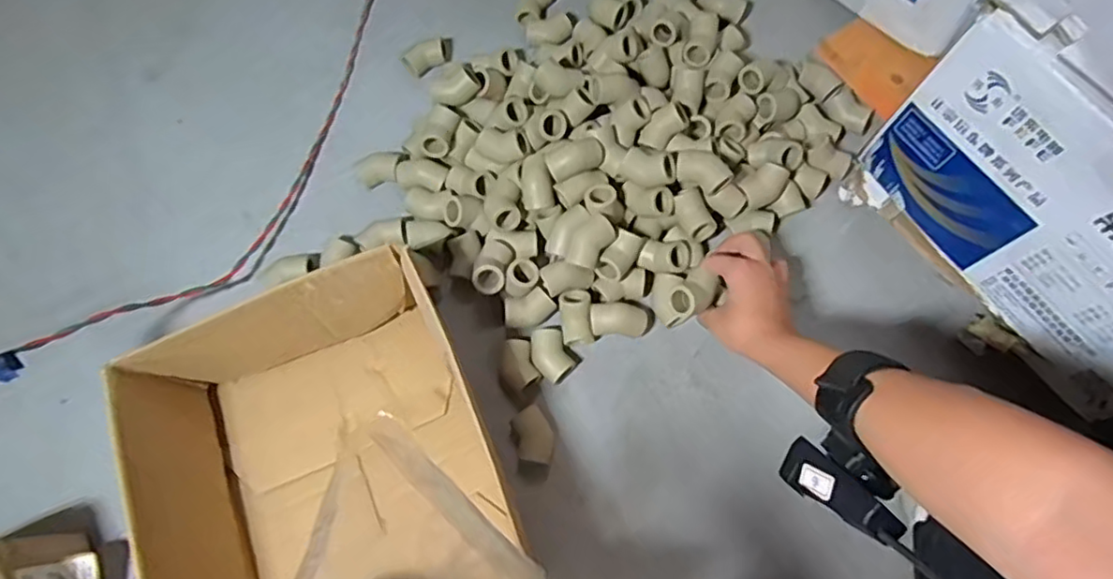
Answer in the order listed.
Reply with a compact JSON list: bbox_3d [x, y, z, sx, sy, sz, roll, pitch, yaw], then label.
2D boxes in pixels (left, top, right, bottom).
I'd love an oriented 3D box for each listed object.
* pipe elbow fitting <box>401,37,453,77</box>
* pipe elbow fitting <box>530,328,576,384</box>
[{"bbox_3d":[-0.133,-0.248,0.657,0.058,0.031,0.027,-37,75,-12],"label":"pipe elbow fitting"},{"bbox_3d":[-0.005,0.060,0.555,0.033,0.027,0.048,-25,73,-8],"label":"pipe elbow fitting"}]

